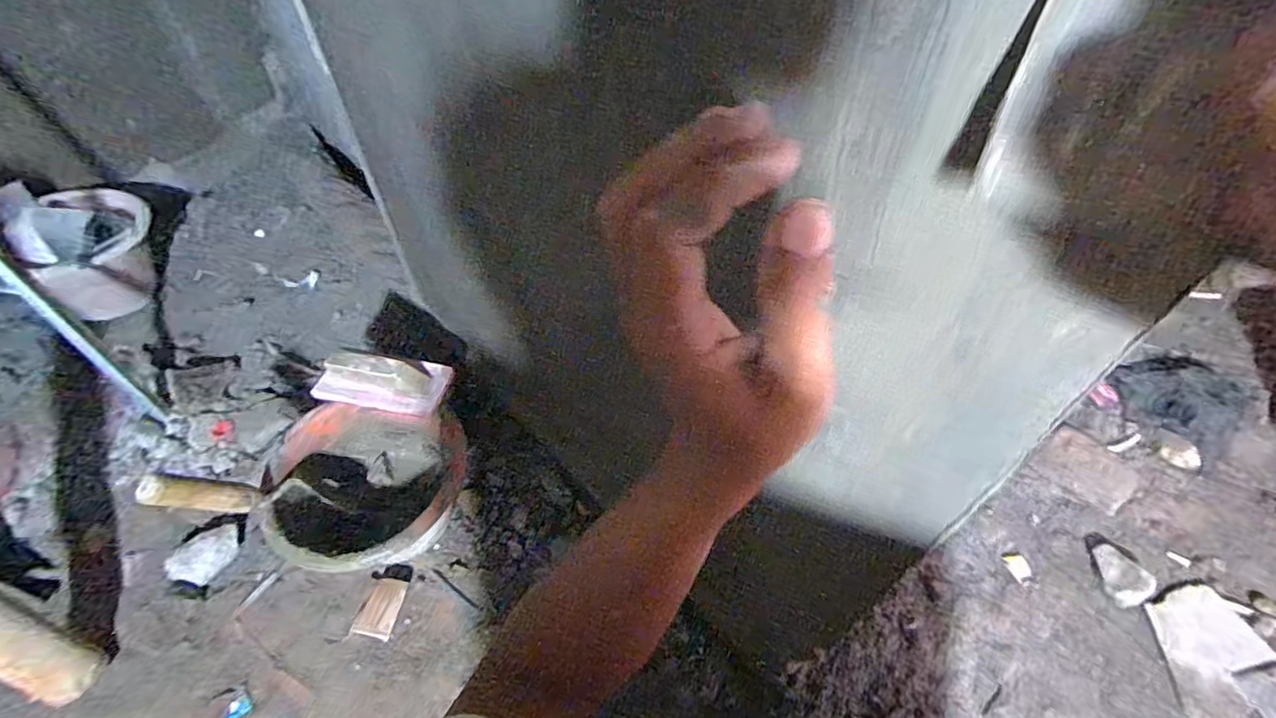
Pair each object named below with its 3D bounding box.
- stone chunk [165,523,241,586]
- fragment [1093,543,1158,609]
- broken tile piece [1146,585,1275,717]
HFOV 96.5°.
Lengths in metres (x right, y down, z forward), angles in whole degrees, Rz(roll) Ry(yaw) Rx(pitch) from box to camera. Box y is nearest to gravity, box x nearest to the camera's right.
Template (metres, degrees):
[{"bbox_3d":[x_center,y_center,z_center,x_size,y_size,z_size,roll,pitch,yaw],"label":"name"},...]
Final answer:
[{"bbox_3d":[-0.623,0.283,0.822,0.061,0.026,0.093,34,57,25],"label":"stone chunk"},{"bbox_3d":[0.704,0.312,0.832,0.054,0.032,0.088,-9,50,-8],"label":"fragment"},{"bbox_3d":[0.769,0.393,0.767,0.177,0.015,0.136,-16,52,-13],"label":"broken tile piece"}]

